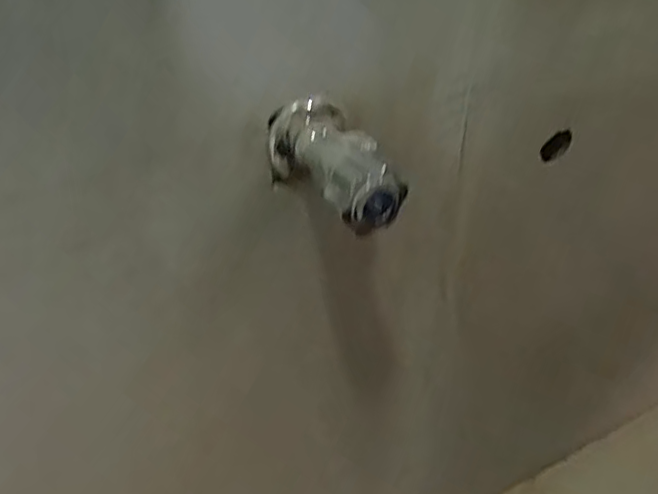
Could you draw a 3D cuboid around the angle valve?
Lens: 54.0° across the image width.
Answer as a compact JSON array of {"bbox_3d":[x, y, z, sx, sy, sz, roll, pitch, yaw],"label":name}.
[{"bbox_3d":[0.002,-0.036,0.297,0.039,0.039,0.078,-18,44,-19],"label":"angle valve"}]

